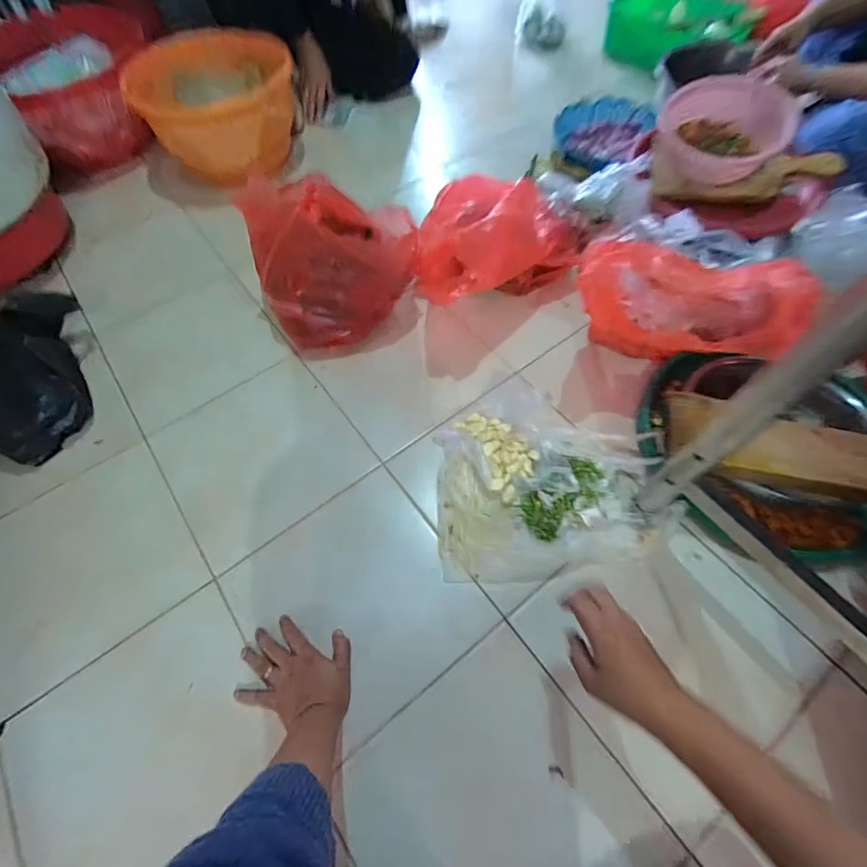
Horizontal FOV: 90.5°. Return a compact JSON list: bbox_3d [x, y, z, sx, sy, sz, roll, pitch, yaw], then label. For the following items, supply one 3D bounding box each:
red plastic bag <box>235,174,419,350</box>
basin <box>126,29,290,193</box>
[{"bbox_3d":[-0.179,-0.324,0.770,0.271,0.237,0.228,-27,65,-10],"label":"red plastic bag"},{"bbox_3d":[-0.526,-0.818,1.074,0.388,0.155,0.417,-1,63,2],"label":"basin"}]

